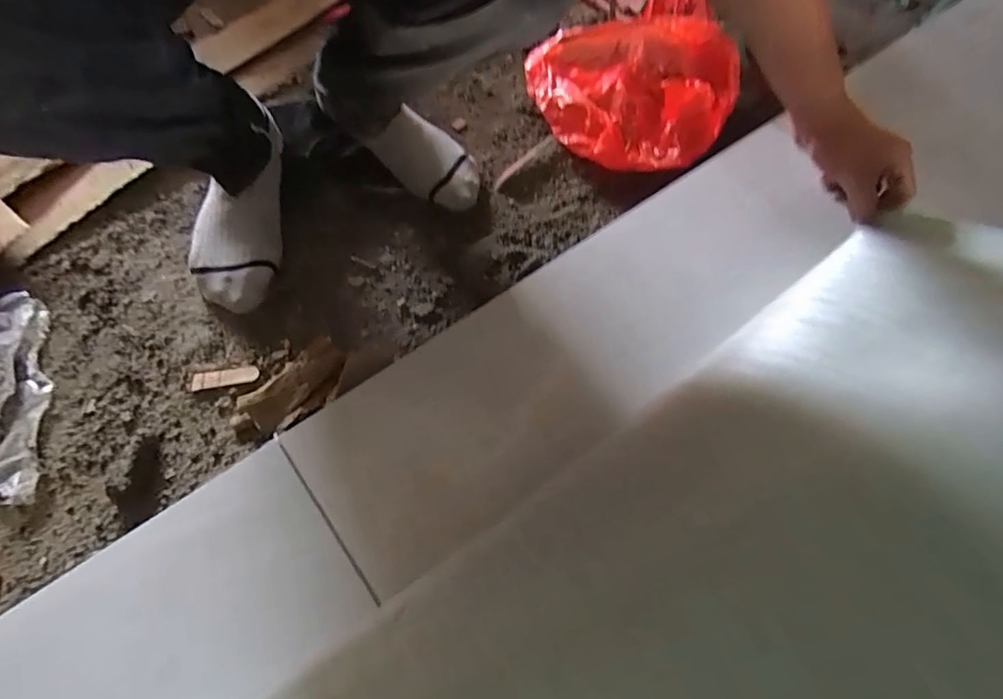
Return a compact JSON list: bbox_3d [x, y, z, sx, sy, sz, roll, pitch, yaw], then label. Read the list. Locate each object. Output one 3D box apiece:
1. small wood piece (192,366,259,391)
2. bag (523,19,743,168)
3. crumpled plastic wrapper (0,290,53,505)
[{"bbox_3d":[-0.301,0.030,0.553,0.069,0.004,0.020,-7,62,-5],"label":"small wood piece"},{"bbox_3d":[0.203,-0.374,0.745,0.279,0.100,0.238,-22,64,-12],"label":"bag"},{"bbox_3d":[-0.514,0.043,0.534,0.063,0.014,0.254,-22,64,-12],"label":"crumpled plastic wrapper"}]

